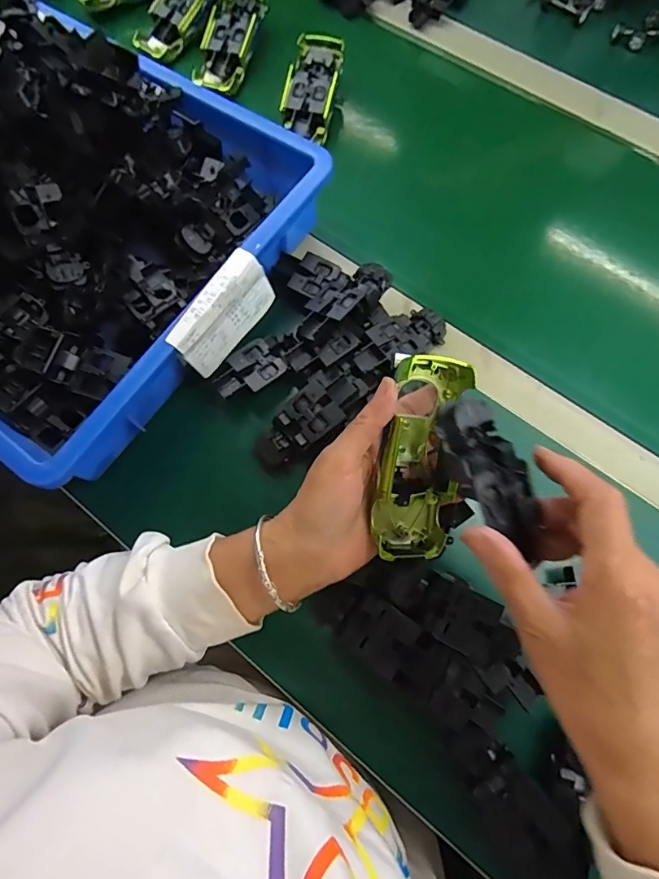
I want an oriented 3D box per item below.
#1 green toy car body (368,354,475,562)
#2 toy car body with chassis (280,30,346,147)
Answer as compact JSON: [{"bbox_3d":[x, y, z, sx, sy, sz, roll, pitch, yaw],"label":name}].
[{"bbox_3d":[0.062,0.013,0.310,0.051,0.046,0.132,10,98,4],"label":"green toy car body"},{"bbox_3d":[-0.019,-0.390,0.516,0.057,0.022,0.111,10,87,4],"label":"toy car body with chassis"}]

